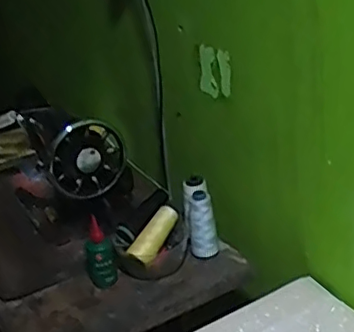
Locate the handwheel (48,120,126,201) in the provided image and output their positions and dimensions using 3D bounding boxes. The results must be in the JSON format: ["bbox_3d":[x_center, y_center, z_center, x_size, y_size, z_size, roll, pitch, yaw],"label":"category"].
[{"bbox_3d":[-0.154,-0.010,1.045,0.131,0.134,0.034,-31,41,-20],"label":"handwheel"}]

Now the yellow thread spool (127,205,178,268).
[{"bbox_3d":[-0.037,0.112,1.010,0.033,0.034,0.114,12,54,37],"label":"yellow thread spool"}]

